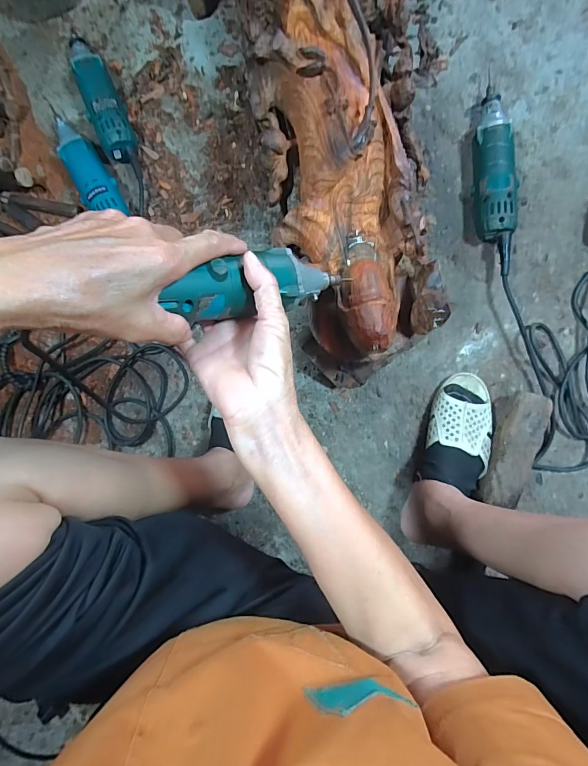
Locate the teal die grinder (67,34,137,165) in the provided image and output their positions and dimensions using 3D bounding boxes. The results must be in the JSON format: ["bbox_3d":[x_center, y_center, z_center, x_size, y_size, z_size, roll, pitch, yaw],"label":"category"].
[{"bbox_3d":[-0.298,-0.444,0.613,0.048,0.057,0.210,-22,90,5],"label":"teal die grinder"}]

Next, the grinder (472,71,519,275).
[{"bbox_3d":[0.279,-0.289,0.556,0.049,0.054,0.264,-1,90,6],"label":"grinder"}]

